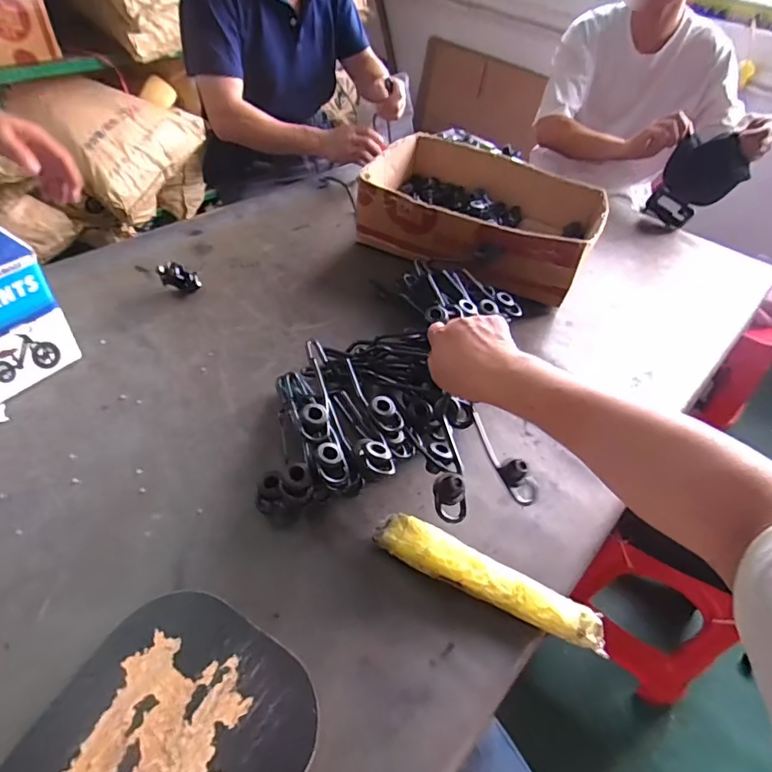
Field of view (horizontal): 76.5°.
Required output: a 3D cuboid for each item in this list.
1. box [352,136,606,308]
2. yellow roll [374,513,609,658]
[{"bbox_3d":[0.185,-0.340,0.970,0.438,0.129,0.368,27,50,17],"label":"box"},{"bbox_3d":[0.106,0.206,0.518,0.245,0.040,0.041,22,49,14],"label":"yellow roll"}]

